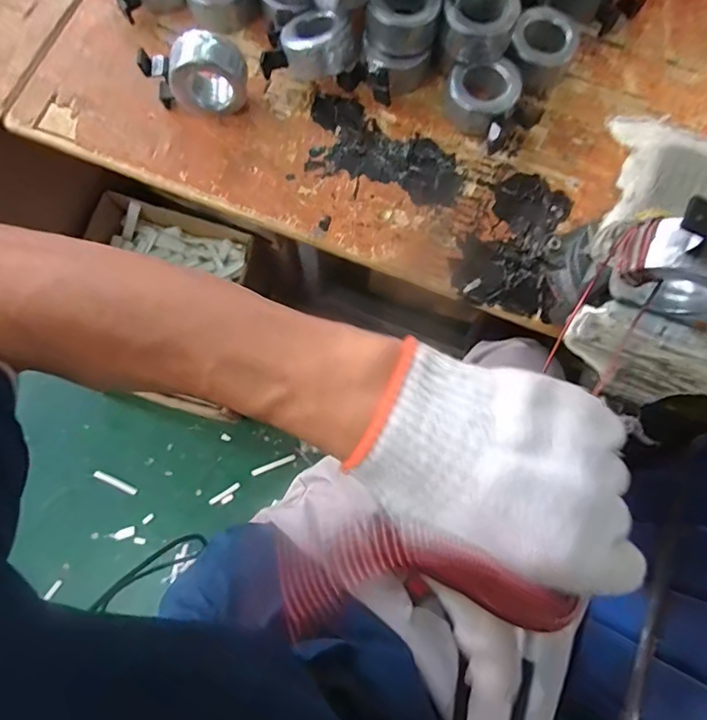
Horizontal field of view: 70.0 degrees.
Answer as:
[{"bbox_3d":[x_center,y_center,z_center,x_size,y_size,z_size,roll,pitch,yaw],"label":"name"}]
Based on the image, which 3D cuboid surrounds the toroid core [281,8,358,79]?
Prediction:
[{"bbox_3d":[-0.036,-0.309,0.493,0.067,0.039,0.068,-5,71,14],"label":"toroid core"}]

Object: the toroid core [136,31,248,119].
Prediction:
[{"bbox_3d":[-0.145,-0.265,0.480,0.088,0.066,0.045,-19,76,-5],"label":"toroid core"}]

